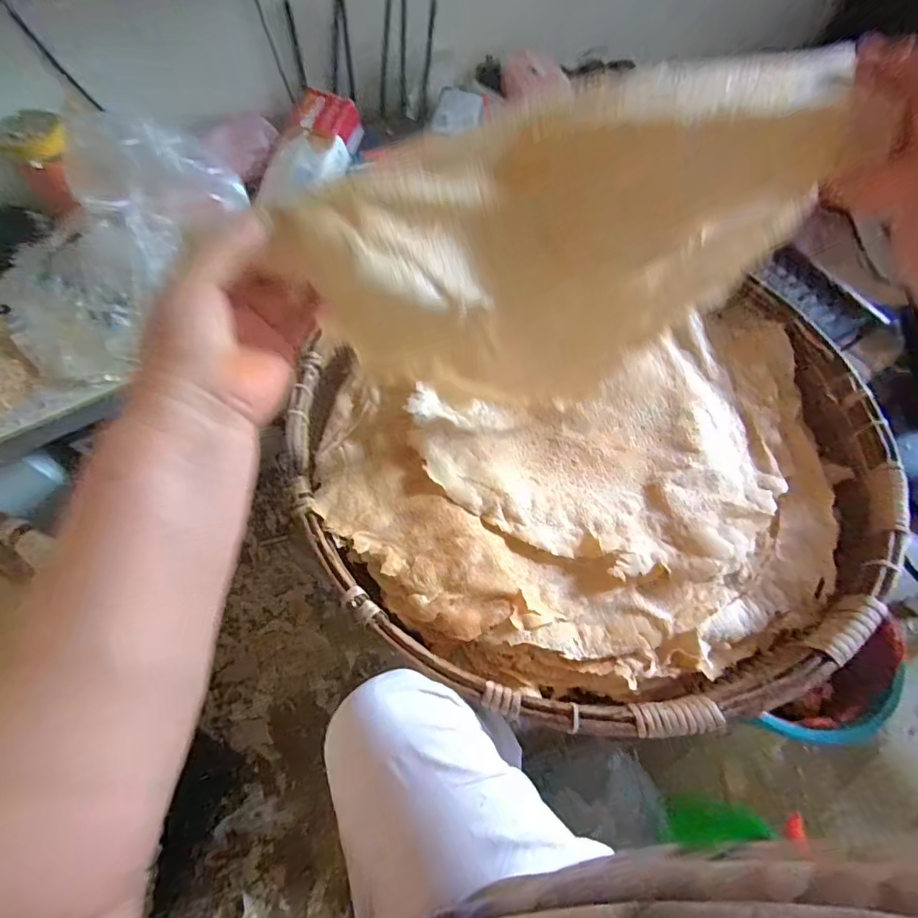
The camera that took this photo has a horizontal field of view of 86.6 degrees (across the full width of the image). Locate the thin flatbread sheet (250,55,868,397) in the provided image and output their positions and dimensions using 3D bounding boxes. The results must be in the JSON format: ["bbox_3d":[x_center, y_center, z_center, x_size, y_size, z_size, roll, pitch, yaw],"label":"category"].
[{"bbox_3d":[0.109,-0.133,0.444,0.383,0.372,0.084,-17,76,-2],"label":"thin flatbread sheet"}]

